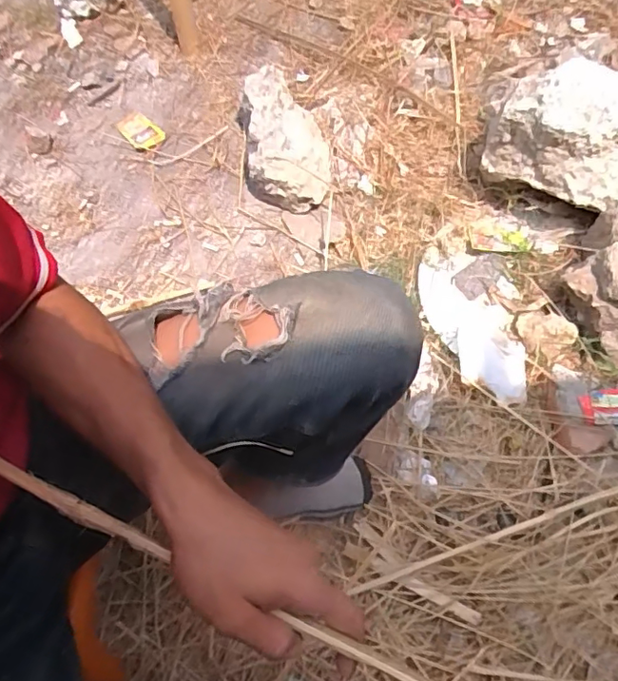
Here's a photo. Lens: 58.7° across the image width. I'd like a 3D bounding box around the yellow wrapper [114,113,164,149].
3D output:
[{"bbox_3d":[-0.360,-0.445,1.170,0.099,0.014,0.067,38,68,16],"label":"yellow wrapper"}]

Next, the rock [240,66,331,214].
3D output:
[{"bbox_3d":[-0.049,-0.403,1.106,0.163,0.127,0.279,-7,64,-5],"label":"rock"}]

